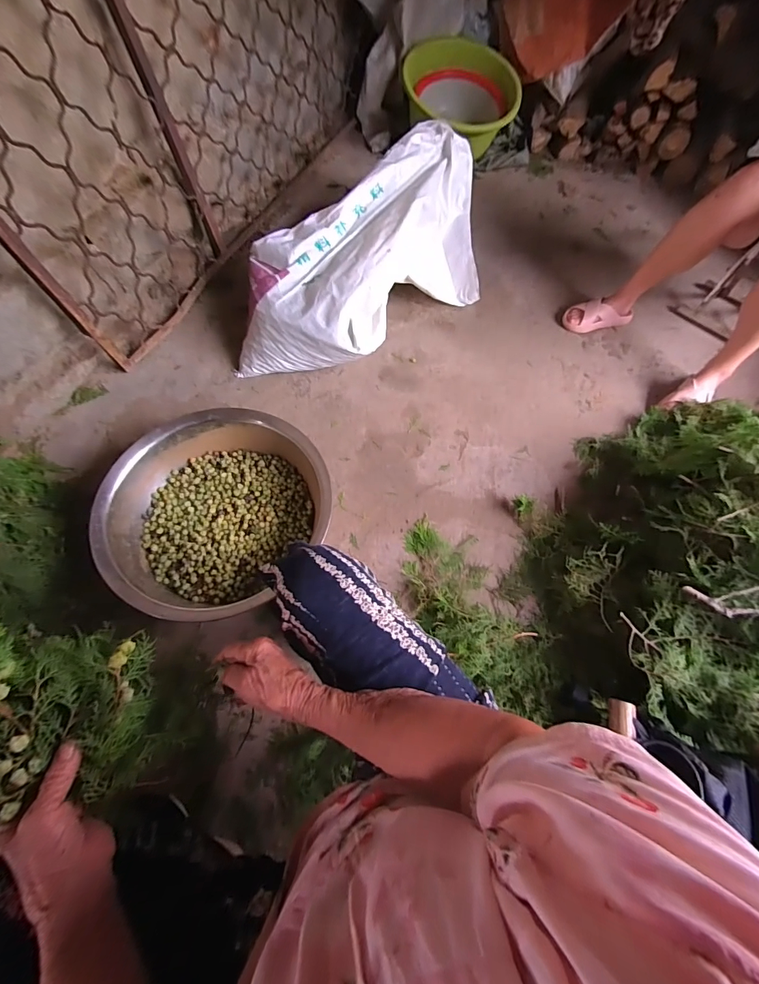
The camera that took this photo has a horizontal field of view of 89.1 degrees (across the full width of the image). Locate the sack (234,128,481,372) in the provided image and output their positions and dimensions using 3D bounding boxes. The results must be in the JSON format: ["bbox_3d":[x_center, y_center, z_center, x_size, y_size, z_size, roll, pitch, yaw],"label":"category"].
[{"bbox_3d":[-0.050,-0.616,1.064,0.796,0.320,0.380,-37,72,-18],"label":"sack"}]

